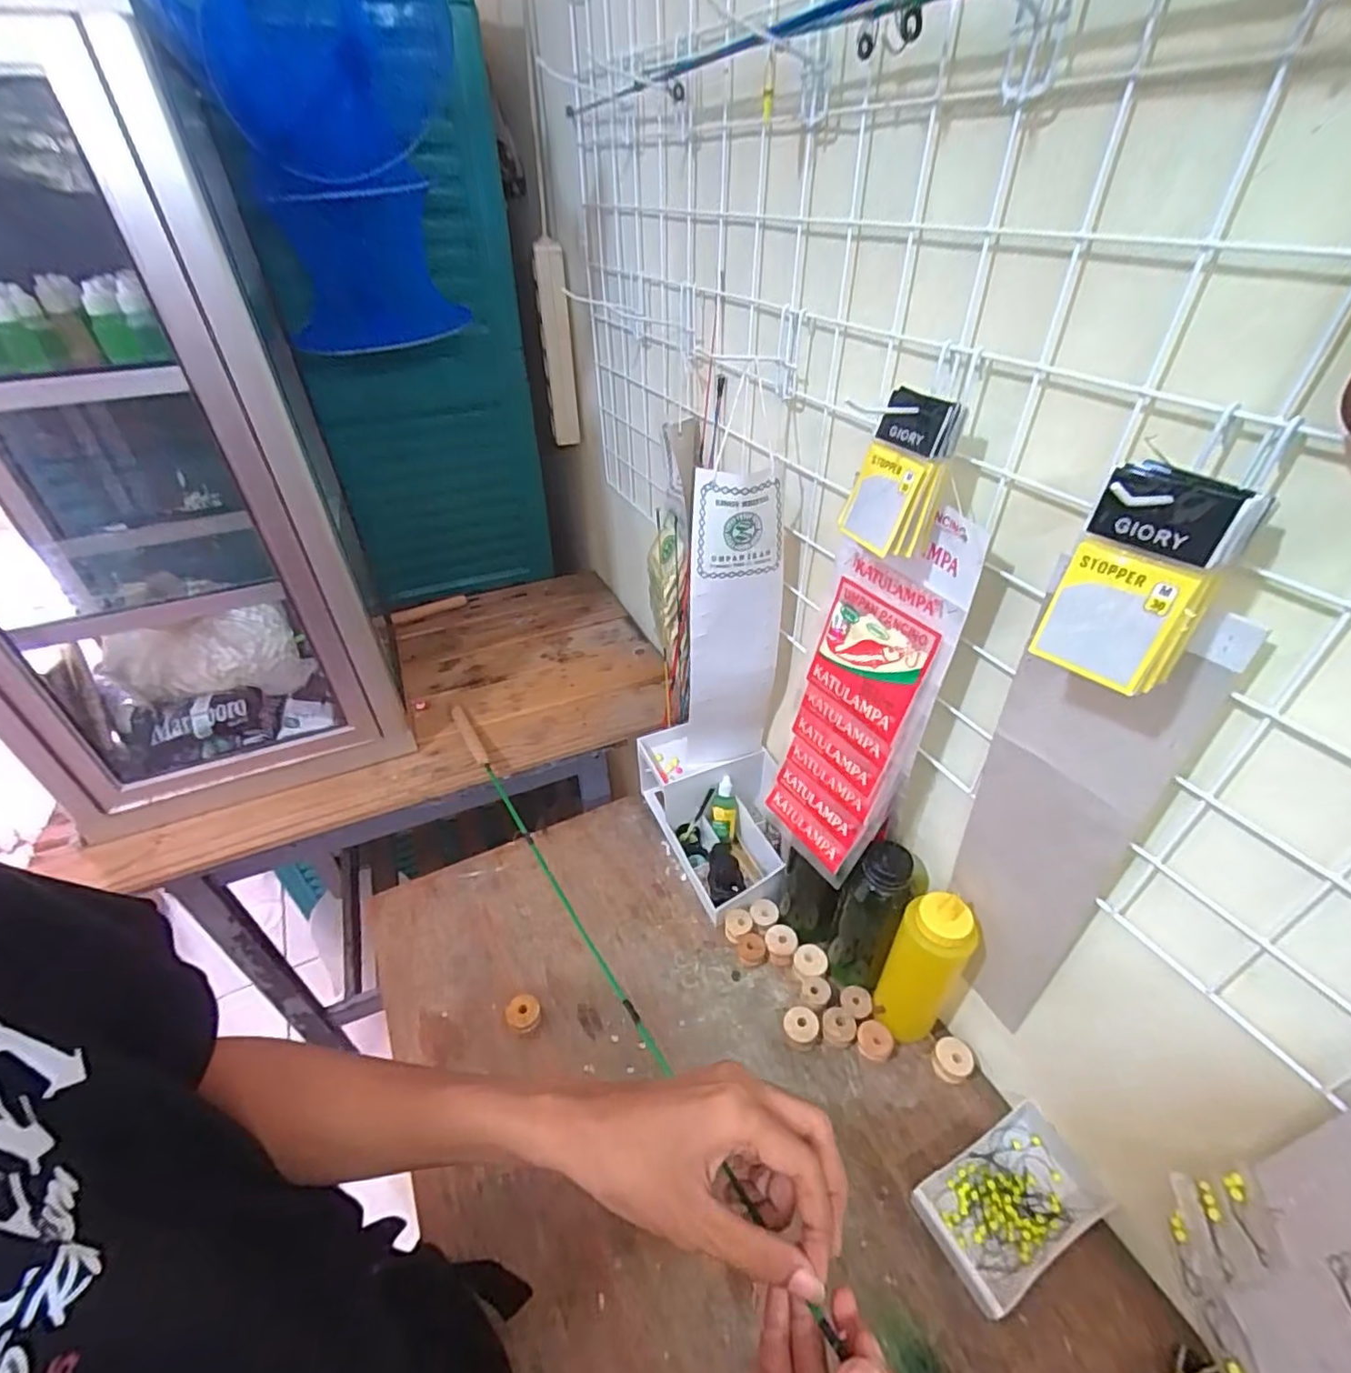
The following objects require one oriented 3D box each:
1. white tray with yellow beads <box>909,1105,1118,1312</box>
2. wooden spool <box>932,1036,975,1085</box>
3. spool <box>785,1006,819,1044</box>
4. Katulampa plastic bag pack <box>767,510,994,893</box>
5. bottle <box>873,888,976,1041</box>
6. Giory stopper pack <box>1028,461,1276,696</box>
[{"bbox_3d":[0.274,0.421,0.515,0.147,0.032,0.083,-19,42,-21],"label":"white tray with yellow beads"},{"bbox_3d":[0.265,0.355,0.601,0.036,0.022,0.034,-1,39,0],"label":"wooden spool"},{"bbox_3d":[0.125,0.338,0.626,0.032,0.021,0.033,-1,39,0],"label":"spool"},{"bbox_3d":[0.151,0.016,0.522,0.019,0.332,0.110,-16,40,-33],"label":"Katulampa plastic bag pack"},{"bbox_3d":[0.225,0.260,0.581,0.065,0.183,0.052,27,46,30],"label":"bottle"},{"bbox_3d":[0.215,-0.049,0.293,0.058,0.095,0.034,31,48,34],"label":"Giory stopper pack"}]

